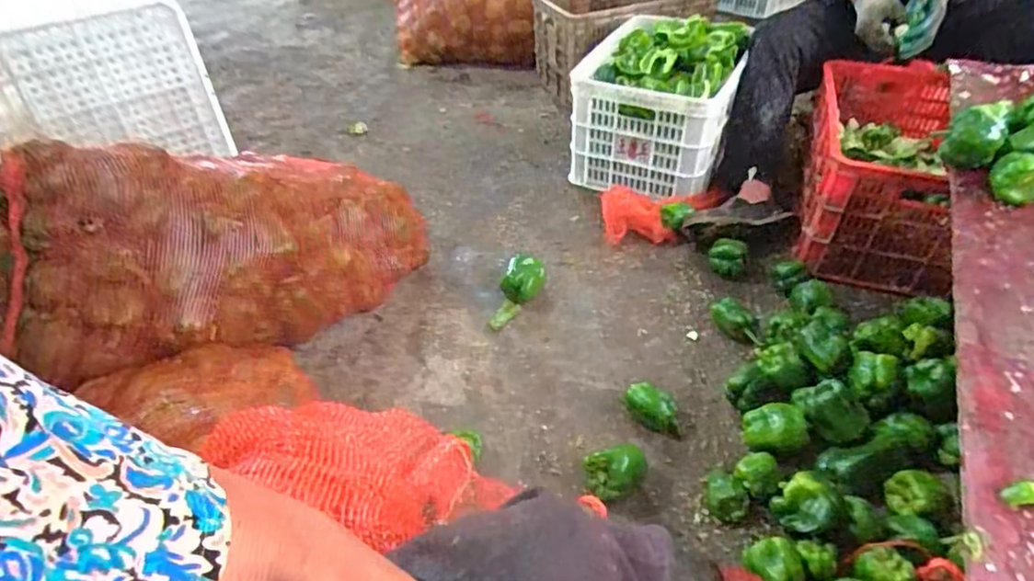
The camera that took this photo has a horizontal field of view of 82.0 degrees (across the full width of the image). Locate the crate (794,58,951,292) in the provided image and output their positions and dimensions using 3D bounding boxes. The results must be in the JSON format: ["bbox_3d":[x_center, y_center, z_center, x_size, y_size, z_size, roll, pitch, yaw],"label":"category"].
[{"bbox_3d":[0.746,-0.251,1.233,0.269,0.277,0.430,11,44,14],"label":"crate"}]

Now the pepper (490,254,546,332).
[{"bbox_3d":[0.001,0.001,1.144,0.072,0.082,0.143,14,44,17],"label":"pepper"}]

